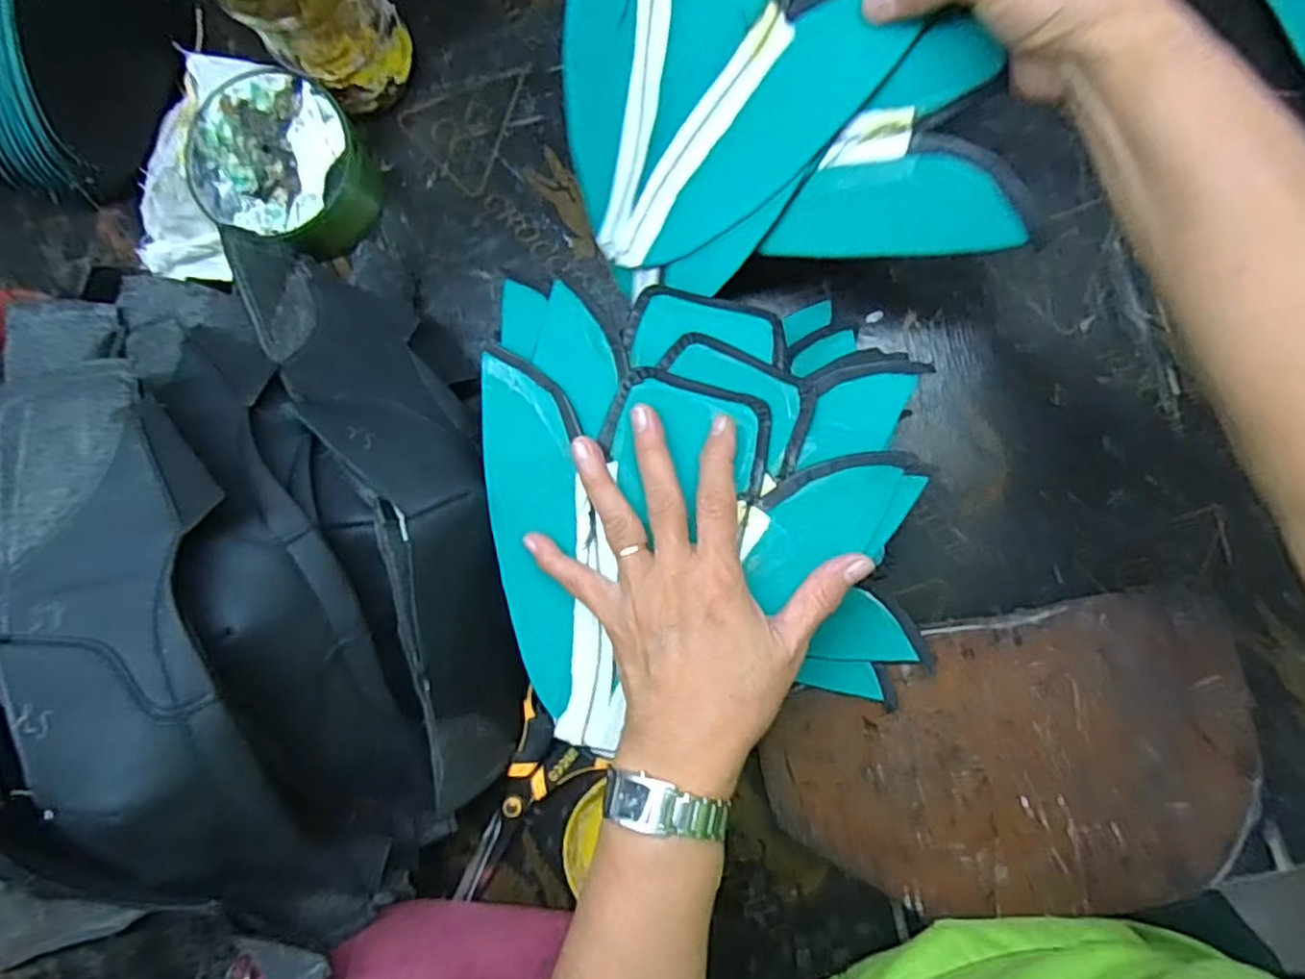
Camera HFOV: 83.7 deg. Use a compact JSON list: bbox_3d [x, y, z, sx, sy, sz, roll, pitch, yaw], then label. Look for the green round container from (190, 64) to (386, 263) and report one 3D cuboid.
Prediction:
[{"bbox_3d":[-0.226,-0.200,0.462,0.110,0.059,0.100,23,90,6],"label":"green round container"}]

